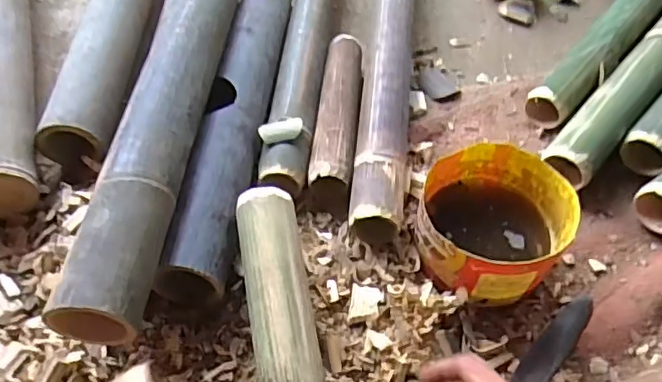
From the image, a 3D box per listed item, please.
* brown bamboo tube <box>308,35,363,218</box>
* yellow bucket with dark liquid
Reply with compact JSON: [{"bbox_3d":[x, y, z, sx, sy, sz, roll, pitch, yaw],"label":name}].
[{"bbox_3d":[0.009,-0.094,0.725,0.050,0.050,0.254,6,56,1],"label":"brown bamboo tube"},{"bbox_3d":[0.171,0.037,0.620,0.141,0.086,0.154,1,55,-1],"label":"yellow bucket with dark liquid"}]

